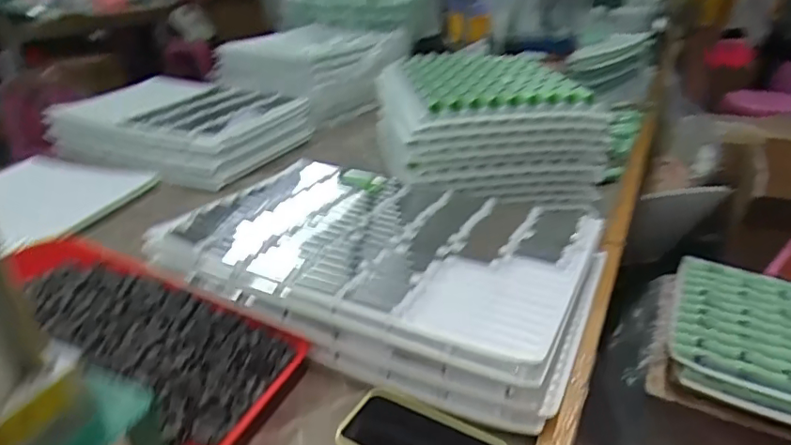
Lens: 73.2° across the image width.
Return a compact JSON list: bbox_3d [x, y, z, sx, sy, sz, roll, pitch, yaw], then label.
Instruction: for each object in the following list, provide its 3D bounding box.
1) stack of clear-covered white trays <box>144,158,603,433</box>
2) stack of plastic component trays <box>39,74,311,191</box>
[{"bbox_3d":[-0.012,0.041,0.684,0.482,0.080,0.327,12,31,24],"label":"stack of clear-covered white trays"},{"bbox_3d":[-0.470,-0.226,1.218,0.432,0.116,0.330,10,30,22],"label":"stack of plastic component trays"}]

